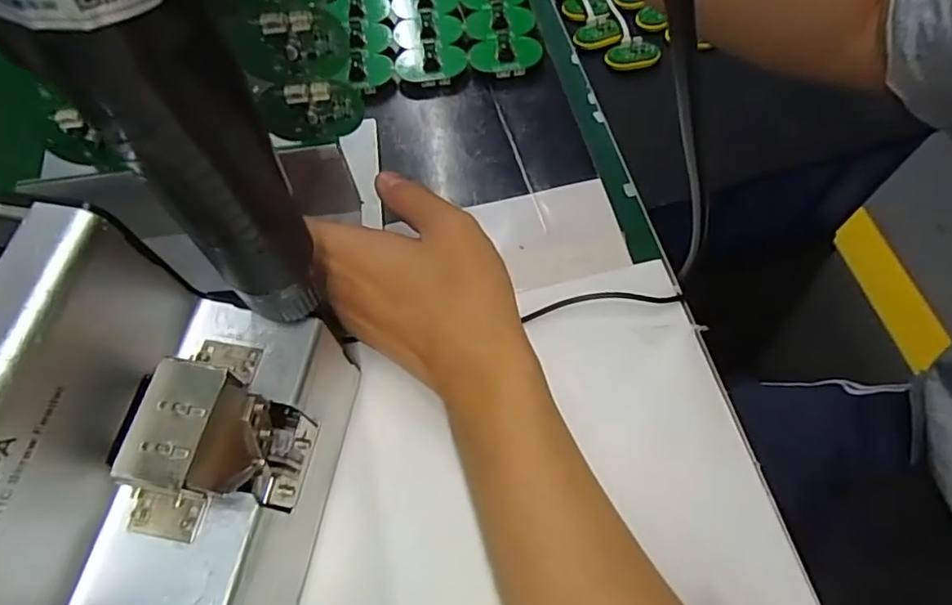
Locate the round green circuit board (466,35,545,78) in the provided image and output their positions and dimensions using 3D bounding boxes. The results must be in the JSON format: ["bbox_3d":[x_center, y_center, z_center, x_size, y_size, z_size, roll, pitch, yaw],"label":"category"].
[{"bbox_3d":[0.022,-0.181,0.405,0.053,0.011,0.032,-8,63,1],"label":"round green circuit board"}]

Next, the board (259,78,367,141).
[{"bbox_3d":[-0.084,-0.096,0.284,0.050,0.034,0.008,-8,54,-7],"label":"board"}]

